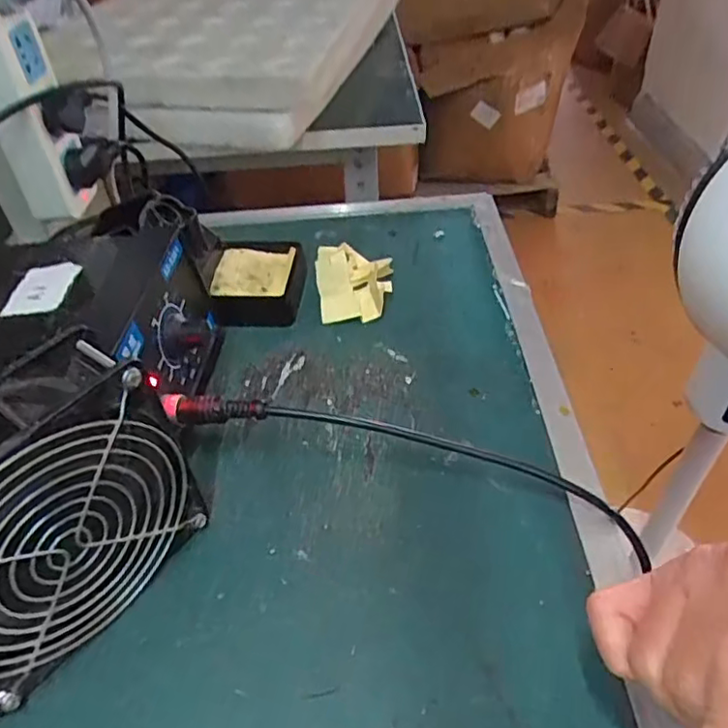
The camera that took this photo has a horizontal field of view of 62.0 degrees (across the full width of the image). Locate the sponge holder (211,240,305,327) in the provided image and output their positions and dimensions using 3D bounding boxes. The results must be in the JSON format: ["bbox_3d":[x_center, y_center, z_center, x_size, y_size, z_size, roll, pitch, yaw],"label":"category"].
[{"bbox_3d":[-0.076,-0.060,0.443,0.064,0.023,0.082,-5,44,-1],"label":"sponge holder"}]

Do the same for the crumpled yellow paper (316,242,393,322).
[{"bbox_3d":[-0.007,-0.060,0.442,0.055,0.019,0.069,-3,44,2],"label":"crumpled yellow paper"}]

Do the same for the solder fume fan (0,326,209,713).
[{"bbox_3d":[-0.132,0.066,0.254,0.046,0.119,0.121,26,52,28],"label":"solder fume fan"}]

